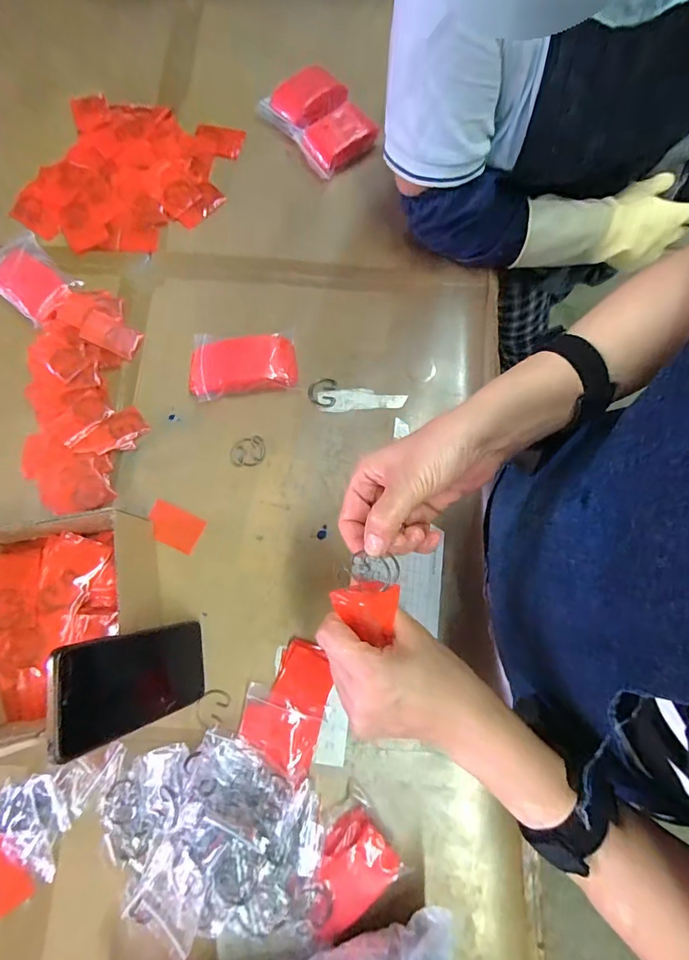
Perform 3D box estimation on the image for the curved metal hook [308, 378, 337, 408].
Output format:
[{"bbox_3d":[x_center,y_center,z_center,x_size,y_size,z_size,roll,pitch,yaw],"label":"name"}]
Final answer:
[{"bbox_3d":[-0.027,-0.108,0.533,0.034,0.004,0.037,5,81,-10],"label":"curved metal hook"}]

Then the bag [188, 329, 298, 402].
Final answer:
[{"bbox_3d":[-0.124,-0.144,0.528,0.129,0.030,0.081,-8,76,-4],"label":"bag"}]

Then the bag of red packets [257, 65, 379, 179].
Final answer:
[{"bbox_3d":[-0.034,-0.520,0.626,0.121,0.031,0.164,-40,80,-11],"label":"bag of red packets"}]

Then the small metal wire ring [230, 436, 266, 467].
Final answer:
[{"bbox_3d":[-0.115,-0.033,0.513,0.043,0.004,0.034,-16,76,-6],"label":"small metal wire ring"}]

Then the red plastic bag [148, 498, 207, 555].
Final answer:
[{"bbox_3d":[-0.193,0.053,0.491,0.062,0.004,0.042,24,76,5],"label":"red plastic bag"}]

